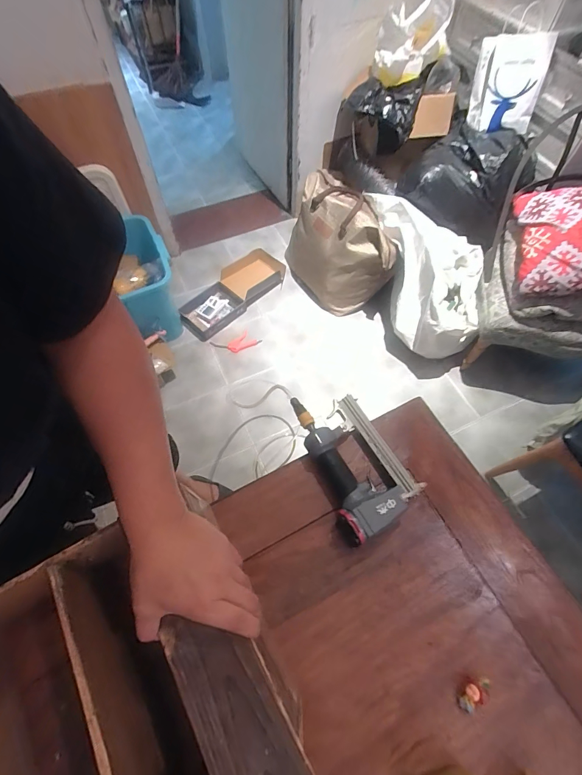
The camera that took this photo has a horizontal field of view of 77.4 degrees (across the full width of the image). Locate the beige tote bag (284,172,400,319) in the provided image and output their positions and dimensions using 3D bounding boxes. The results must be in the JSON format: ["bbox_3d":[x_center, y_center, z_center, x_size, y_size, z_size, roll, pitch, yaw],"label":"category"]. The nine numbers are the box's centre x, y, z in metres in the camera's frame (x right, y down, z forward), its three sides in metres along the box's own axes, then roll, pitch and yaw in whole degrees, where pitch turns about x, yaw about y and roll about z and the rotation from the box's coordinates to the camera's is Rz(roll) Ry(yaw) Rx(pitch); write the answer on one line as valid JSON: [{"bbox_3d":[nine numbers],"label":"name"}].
[{"bbox_3d":[0.215,-0.629,1.712,0.312,0.422,0.556,-31,66,-16],"label":"beige tote bag"}]

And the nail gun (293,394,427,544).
[{"bbox_3d":[0.105,0.116,0.634,0.148,0.059,0.266,-22,64,-11],"label":"nail gun"}]

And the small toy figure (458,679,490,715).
[{"bbox_3d":[0.249,0.419,0.496,0.022,0.038,0.047,40,68,19],"label":"small toy figure"}]

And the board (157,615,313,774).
[{"bbox_3d":[-0.024,0.358,0.334,0.083,0.008,0.299,-30,67,-16],"label":"board"}]

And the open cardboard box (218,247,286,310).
[{"bbox_3d":[-0.179,-0.543,1.786,0.298,0.073,0.245,-34,67,-17],"label":"open cardboard box"}]

